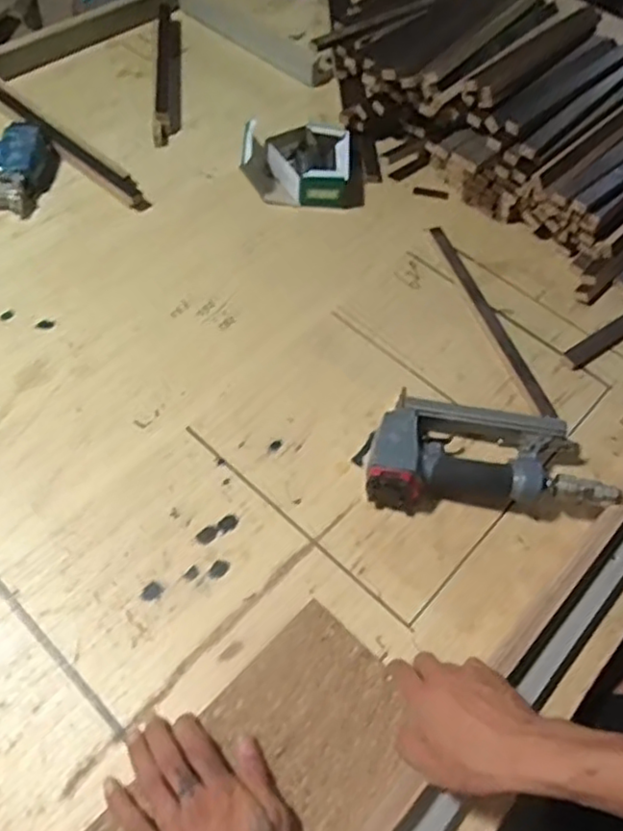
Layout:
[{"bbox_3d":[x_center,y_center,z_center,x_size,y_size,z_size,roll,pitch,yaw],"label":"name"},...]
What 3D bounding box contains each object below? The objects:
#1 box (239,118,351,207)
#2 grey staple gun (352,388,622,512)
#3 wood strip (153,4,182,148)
[{"bbox_3d":[-0.021,-0.360,0.921,0.149,0.056,0.128,7,56,0],"label":"box"},{"bbox_3d":[0.177,0.038,0.678,0.247,0.055,0.130,6,56,-1],"label":"grey staple gun"},{"bbox_3d":[-0.229,-0.551,1.032,0.043,0.042,0.344,-3,57,-7],"label":"wood strip"}]

